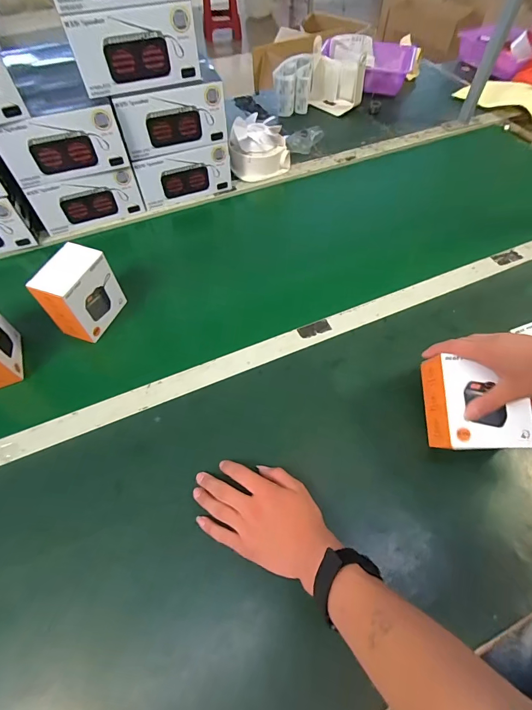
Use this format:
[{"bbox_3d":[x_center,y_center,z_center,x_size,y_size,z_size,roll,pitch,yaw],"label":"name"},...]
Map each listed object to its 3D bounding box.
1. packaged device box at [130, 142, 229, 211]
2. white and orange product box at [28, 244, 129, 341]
[{"bbox_3d":[-0.175,-0.397,0.750,0.198,0.100,0.094,-19,59,-11],"label":"packaged device box"},{"bbox_3d":[-0.287,-0.097,0.550,0.064,0.102,0.110,18,59,12],"label":"white and orange product box"}]

